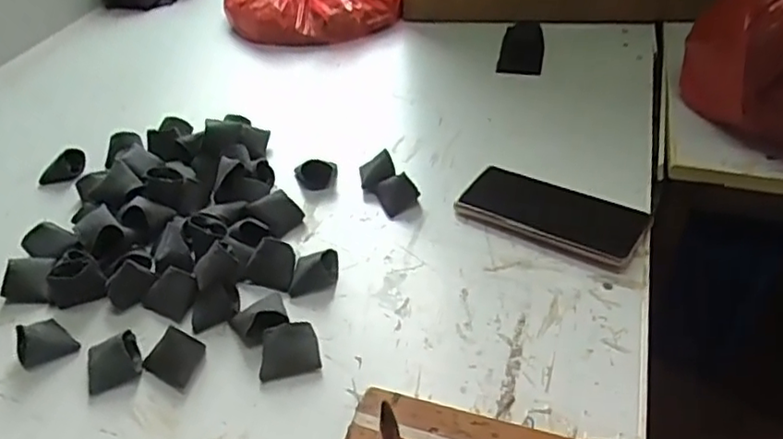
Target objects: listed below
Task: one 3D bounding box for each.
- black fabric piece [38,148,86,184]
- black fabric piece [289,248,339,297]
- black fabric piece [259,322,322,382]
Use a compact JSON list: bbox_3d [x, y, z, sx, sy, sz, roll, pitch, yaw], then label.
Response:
[{"bbox_3d":[-0.341,-0.055,0.658,0.048,0.023,0.022,-25,44,-24],"label":"black fabric piece"},{"bbox_3d":[-0.064,0.042,0.528,0.039,0.020,0.041,-4,39,0],"label":"black fabric piece"},{"bbox_3d":[-0.075,0.096,0.463,0.043,0.022,0.037,-11,40,-9],"label":"black fabric piece"}]

